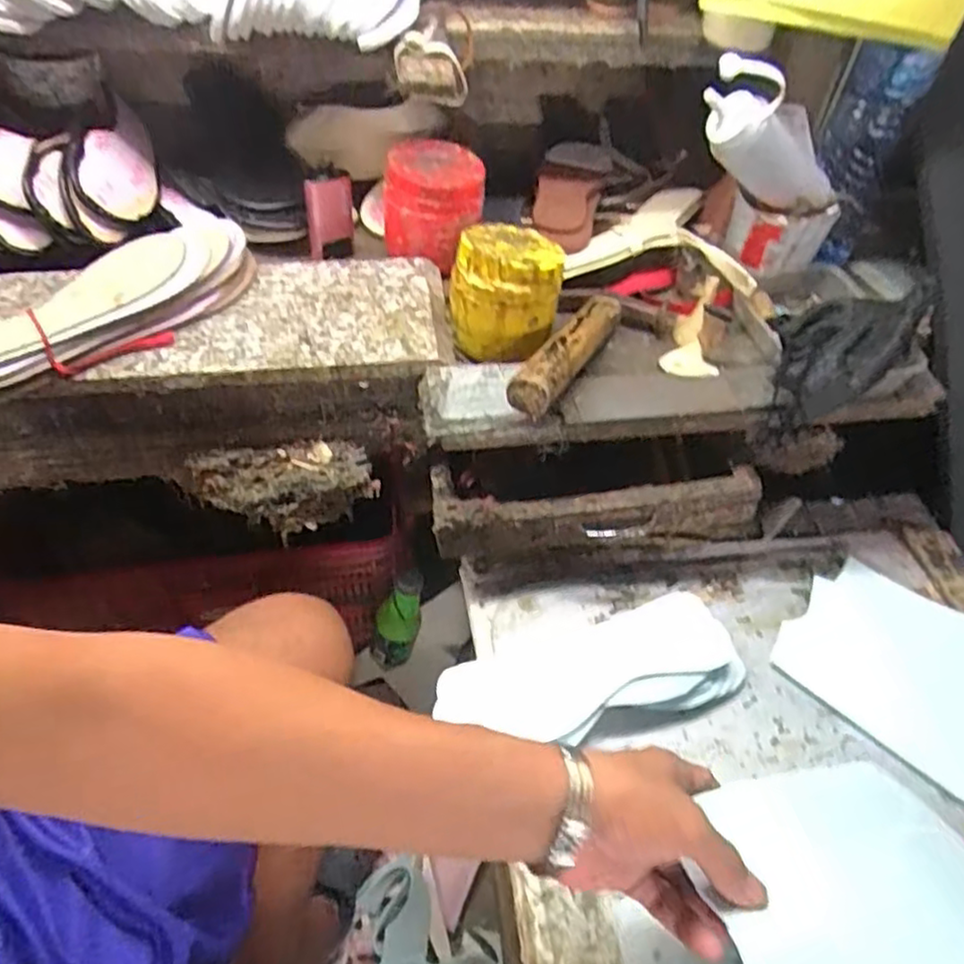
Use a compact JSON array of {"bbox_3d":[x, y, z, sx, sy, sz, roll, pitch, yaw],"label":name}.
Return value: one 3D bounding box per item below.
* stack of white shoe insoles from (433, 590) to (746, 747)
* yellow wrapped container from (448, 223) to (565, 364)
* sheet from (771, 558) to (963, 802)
[{"bbox_3d":[0.096,0.163,0.585,0.254,0.033,0.097,-14,50,-18],"label":"stack of white shoe insoles"},{"bbox_3d":[0.019,-0.172,0.627,0.093,0.090,0.088,3,47,-3],"label":"yellow wrapped container"},{"bbox_3d":[0.370,0.160,0.631,0.171,0.013,0.173,31,52,21],"label":"sheet"}]

